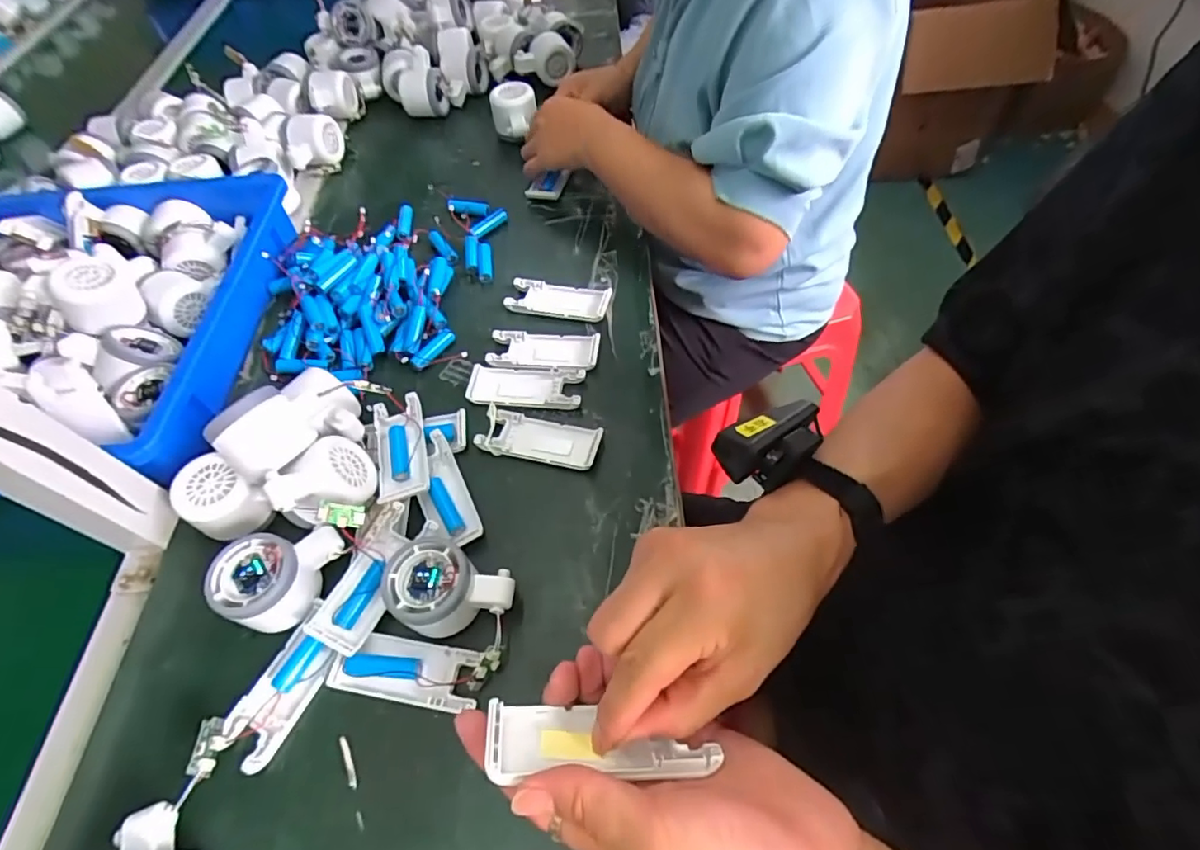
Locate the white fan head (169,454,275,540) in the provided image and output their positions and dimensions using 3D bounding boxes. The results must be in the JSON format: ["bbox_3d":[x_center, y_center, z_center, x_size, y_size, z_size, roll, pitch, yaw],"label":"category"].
[{"bbox_3d":[-0.288,0.059,0.431,0.060,0.042,0.054,22,61,16],"label":"white fan head"}]

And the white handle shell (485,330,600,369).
[{"bbox_3d":[-0.053,-0.071,0.529,0.103,0.009,0.043,4,57,5],"label":"white handle shell"}]

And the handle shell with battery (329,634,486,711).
[{"bbox_3d":[-0.132,0.165,0.382,0.101,0.010,0.038,7,58,7],"label":"handle shell with battery"}]

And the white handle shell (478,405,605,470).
[{"bbox_3d":[-0.050,0.010,0.473,0.102,0.014,0.041,11,58,10],"label":"white handle shell"}]

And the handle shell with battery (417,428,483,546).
[{"bbox_3d":[-0.125,0.053,0.449,0.035,0.026,0.100,-23,59,-12],"label":"handle shell with battery"}]

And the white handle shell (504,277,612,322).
[{"bbox_3d":[-0.042,-0.125,0.570,0.101,0.018,0.042,9,58,9],"label":"white handle shell"}]

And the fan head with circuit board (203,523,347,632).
[{"bbox_3d":[-0.227,0.104,0.404,0.057,0.046,0.079,30,63,20],"label":"fan head with circuit board"}]

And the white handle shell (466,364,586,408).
[{"bbox_3d":[-0.067,-0.037,0.506,0.102,0.011,0.041,4,57,6],"label":"white handle shell"}]

